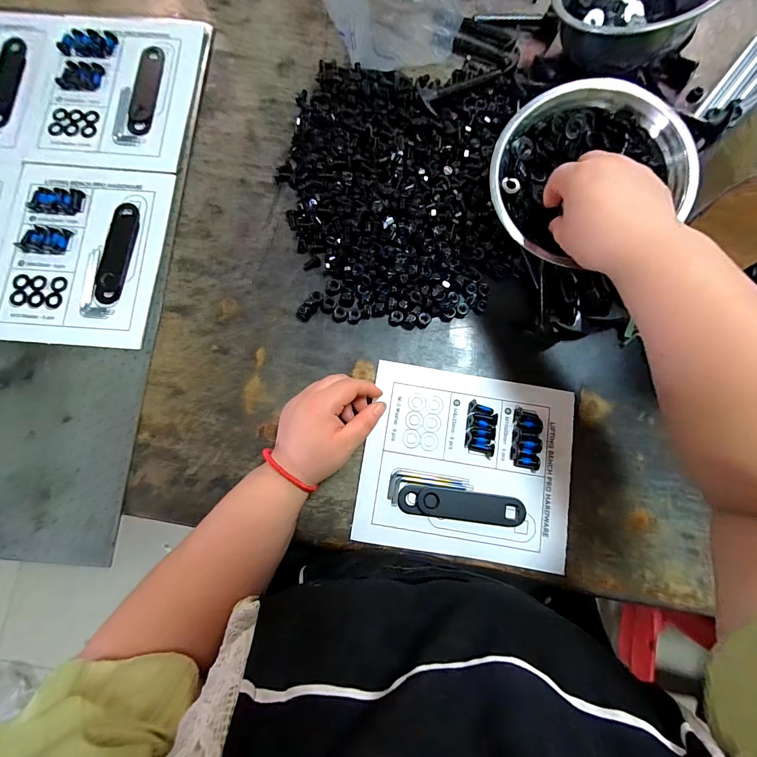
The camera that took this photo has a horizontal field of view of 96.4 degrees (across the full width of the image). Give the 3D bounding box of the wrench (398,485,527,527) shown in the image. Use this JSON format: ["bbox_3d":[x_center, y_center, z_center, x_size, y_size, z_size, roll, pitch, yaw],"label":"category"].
[{"bbox_3d":[0.089,0.136,0.360,0.131,0.006,0.030,7,81,1],"label":"wrench"}]

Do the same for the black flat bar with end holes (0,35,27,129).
[{"bbox_3d":[-0.486,-0.385,0.438,0.038,0.008,0.126,10,81,1],"label":"black flat bar with end holes"}]

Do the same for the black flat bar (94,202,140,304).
[{"bbox_3d":[-0.312,-0.150,0.405,0.032,0.007,0.124,10,81,1],"label":"black flat bar"}]

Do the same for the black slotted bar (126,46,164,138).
[{"bbox_3d":[-0.304,-0.378,0.441,0.032,0.004,0.131,7,81,0],"label":"black slotted bar"}]

